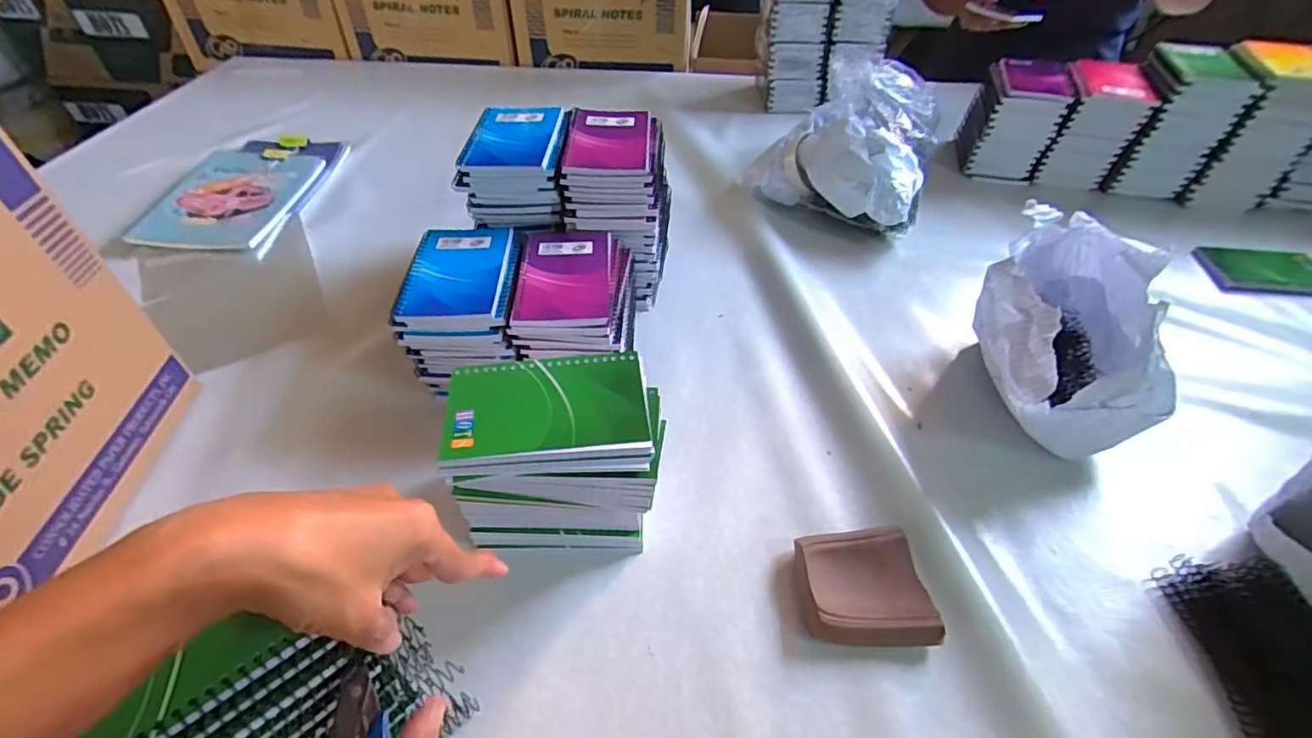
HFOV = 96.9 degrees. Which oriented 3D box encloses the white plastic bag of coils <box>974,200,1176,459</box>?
[{"bbox_3d":[0.373,-0.031,0.531,0.130,0.150,0.218,10,46,7],"label":"white plastic bag of coils"}]

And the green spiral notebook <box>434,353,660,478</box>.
[{"bbox_3d":[-0.071,0.028,0.386,0.129,0.013,0.087,-3,48,-4],"label":"green spiral notebook"}]

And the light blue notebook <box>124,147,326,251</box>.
[{"bbox_3d":[-0.564,-0.233,0.781,0.151,0.013,0.215,5,49,-6],"label":"light blue notebook"}]

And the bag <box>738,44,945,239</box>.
[{"bbox_3d":[0.279,-0.314,0.807,0.218,0.145,0.253,25,50,21],"label":"bag"}]

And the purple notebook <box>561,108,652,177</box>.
[{"bbox_3d":[-0.046,-0.232,0.589,0.083,0.012,0.124,1,46,-1],"label":"purple notebook"}]

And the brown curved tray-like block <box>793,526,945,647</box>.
[{"bbox_3d":[0.150,0.158,0.426,0.089,0.025,0.090,-1,46,-3],"label":"brown curved tray-like block"}]

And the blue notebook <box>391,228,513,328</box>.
[{"bbox_3d":[-0.179,-0.089,0.525,0.085,0.011,0.130,-1,46,-3],"label":"blue notebook"}]

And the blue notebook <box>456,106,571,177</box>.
[{"bbox_3d":[-0.140,-0.235,0.596,0.092,0.016,0.127,2,46,0],"label":"blue notebook"}]

